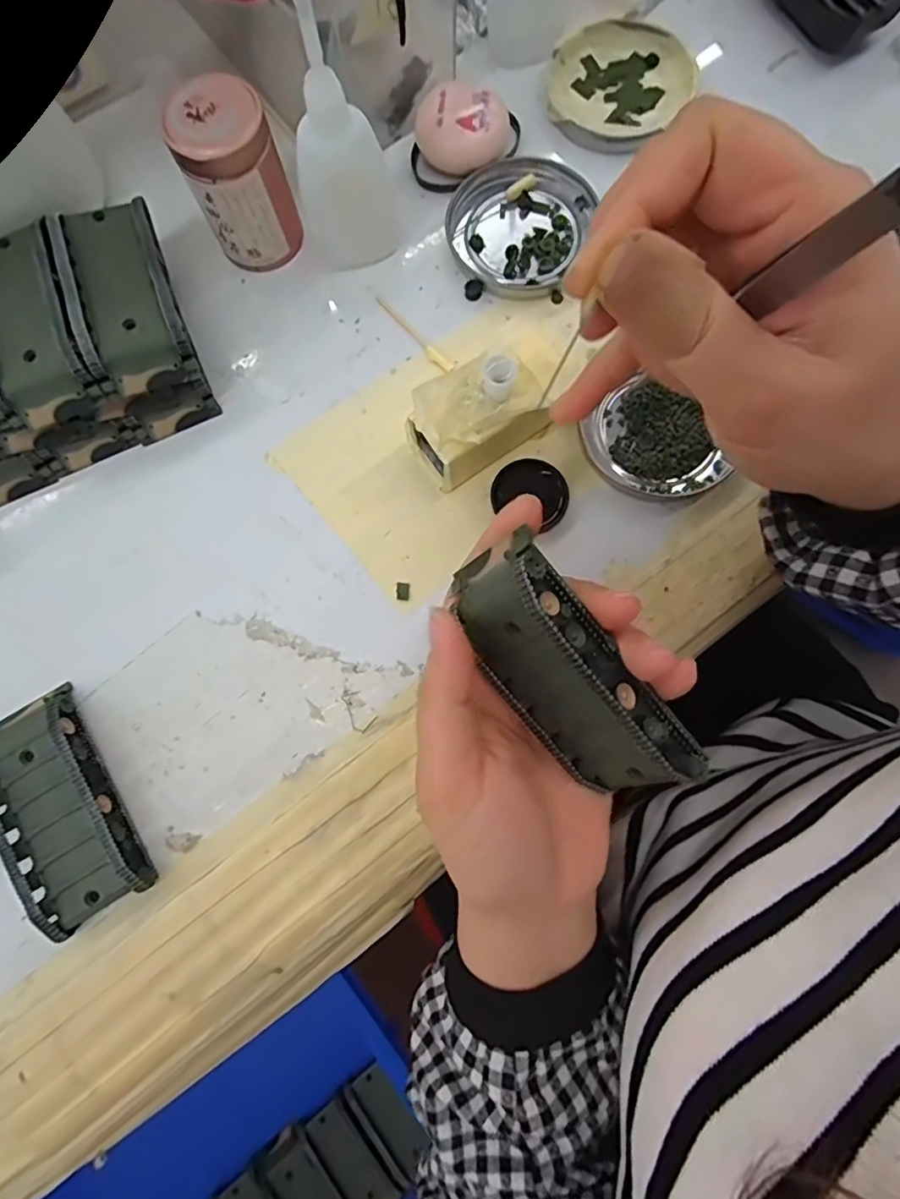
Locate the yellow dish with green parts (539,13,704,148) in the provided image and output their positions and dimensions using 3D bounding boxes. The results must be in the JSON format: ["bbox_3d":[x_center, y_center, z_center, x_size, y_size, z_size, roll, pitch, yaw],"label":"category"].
[{"bbox_3d":[0.091,-0.288,0.309,0.074,0.008,0.078,42,83,9],"label":"yellow dish with green parts"}]

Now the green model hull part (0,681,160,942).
[{"bbox_3d":[-0.170,0.089,0.239,0.043,0.020,0.096,-31,79,-4],"label":"green model hull part"}]

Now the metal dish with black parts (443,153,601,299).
[{"bbox_3d":[0.034,-0.200,0.295,0.070,0.007,0.078,23,80,7],"label":"metal dish with black parts"}]

